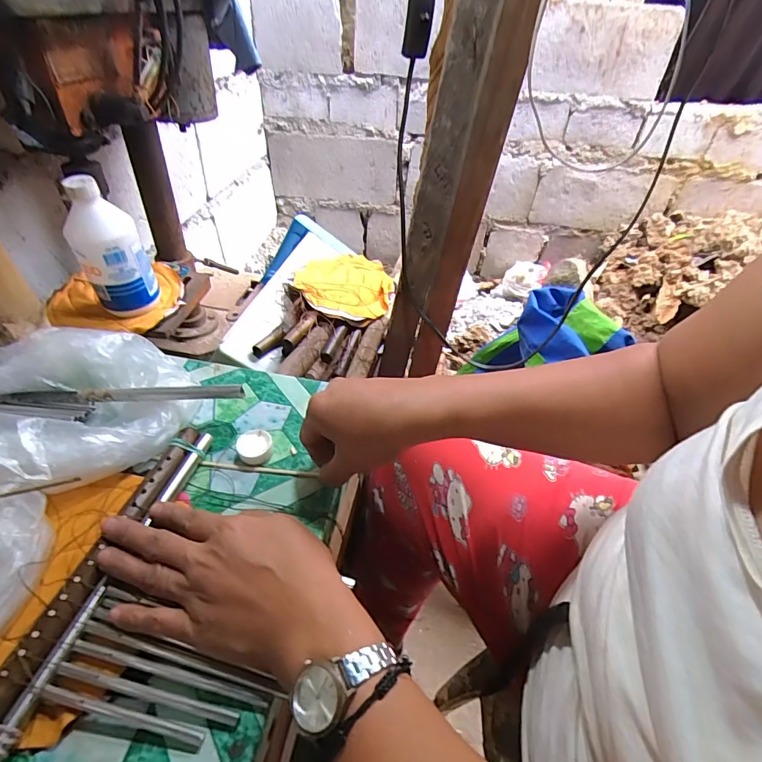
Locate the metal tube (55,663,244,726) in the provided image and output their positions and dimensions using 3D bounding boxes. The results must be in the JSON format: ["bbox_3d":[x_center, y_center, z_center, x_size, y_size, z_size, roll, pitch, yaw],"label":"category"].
[{"bbox_3d":[-0.138,0.184,0.254,0.110,0.010,0.007,10,43,7],"label":"metal tube"}]

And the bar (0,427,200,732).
[{"bbox_3d":[-0.194,0.119,0.302,0.020,0.009,0.227,10,43,7],"label":"bar"}]

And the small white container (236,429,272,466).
[{"bbox_3d":[-0.114,0.060,0.387,0.030,0.013,0.034,-5,43,-8],"label":"small white container"}]

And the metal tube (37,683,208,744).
[{"bbox_3d":[-0.149,0.192,0.247,0.098,0.011,0.006,10,43,8],"label":"metal tube"}]

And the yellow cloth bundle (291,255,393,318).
[{"bbox_3d":[-0.058,-0.161,0.707,0.157,0.038,0.167,2,43,-1],"label":"yellow cloth bundle"}]

